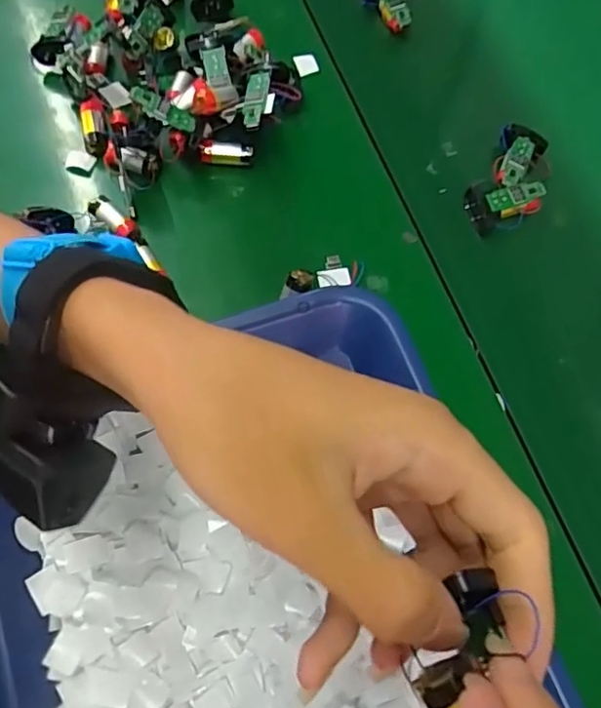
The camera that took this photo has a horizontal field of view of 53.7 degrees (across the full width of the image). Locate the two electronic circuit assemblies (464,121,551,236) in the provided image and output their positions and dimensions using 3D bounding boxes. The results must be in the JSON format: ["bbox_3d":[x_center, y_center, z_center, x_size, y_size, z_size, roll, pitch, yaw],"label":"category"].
[{"bbox_3d":[0.150,-0.121,0.422,0.045,0.020,0.085,30,72,9],"label":"two electronic circuit assemblies"}]

